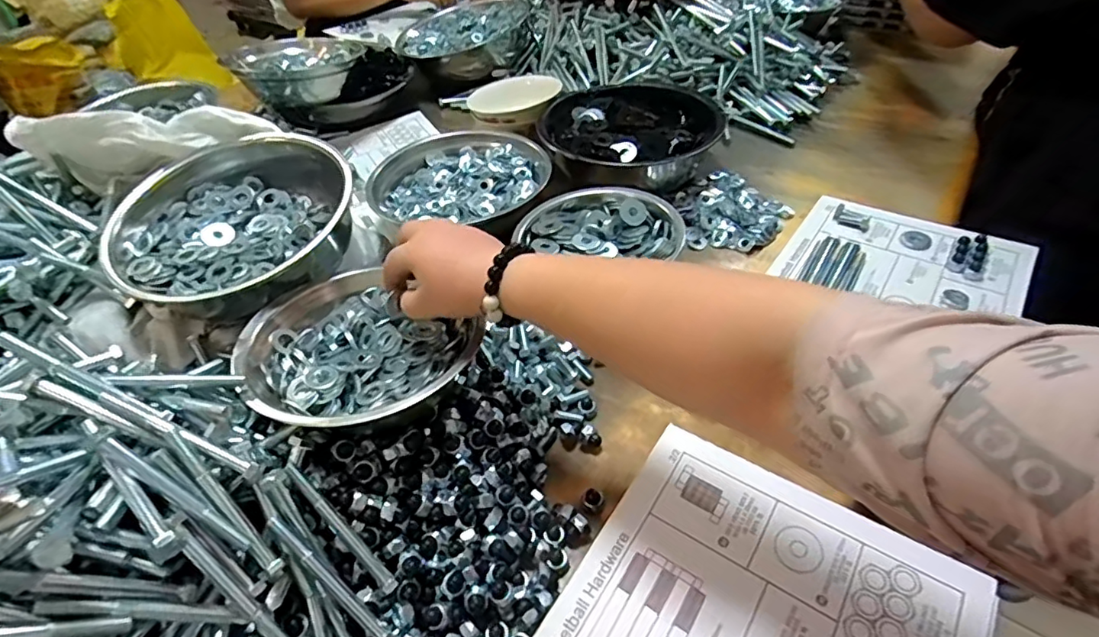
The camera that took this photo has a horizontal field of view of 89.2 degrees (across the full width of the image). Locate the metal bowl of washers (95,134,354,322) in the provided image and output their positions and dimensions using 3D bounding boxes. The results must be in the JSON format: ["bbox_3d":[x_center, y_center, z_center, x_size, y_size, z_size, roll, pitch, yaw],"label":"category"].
[{"bbox_3d":[-0.301,-0.095,0.522,0.190,0.076,0.203,25,49,20],"label":"metal bowl of washers"}]

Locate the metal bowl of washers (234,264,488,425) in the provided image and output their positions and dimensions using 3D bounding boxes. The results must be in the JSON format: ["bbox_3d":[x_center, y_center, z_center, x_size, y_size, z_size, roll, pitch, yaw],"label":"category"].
[{"bbox_3d":[-0.154,0.019,0.429,0.168,0.044,0.153,1,46,-2],"label":"metal bowl of washers"}]

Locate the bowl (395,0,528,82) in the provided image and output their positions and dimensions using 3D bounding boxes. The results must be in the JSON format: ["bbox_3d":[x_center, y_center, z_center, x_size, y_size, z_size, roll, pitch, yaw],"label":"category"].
[{"bbox_3d":[-0.164,-0.521,1.034,0.232,0.083,0.200,10,47,14],"label":"bowl"}]

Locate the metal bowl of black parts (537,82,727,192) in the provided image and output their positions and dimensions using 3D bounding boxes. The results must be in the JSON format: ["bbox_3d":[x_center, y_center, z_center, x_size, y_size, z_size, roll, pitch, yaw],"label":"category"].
[{"bbox_3d":[0.102,-0.249,0.748,0.201,0.055,0.225,35,53,27],"label":"metal bowl of black parts"}]

